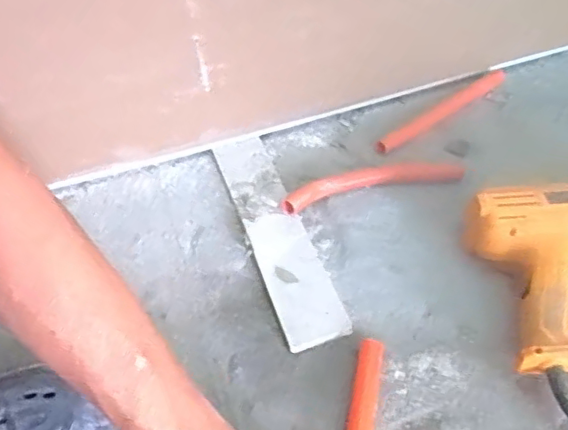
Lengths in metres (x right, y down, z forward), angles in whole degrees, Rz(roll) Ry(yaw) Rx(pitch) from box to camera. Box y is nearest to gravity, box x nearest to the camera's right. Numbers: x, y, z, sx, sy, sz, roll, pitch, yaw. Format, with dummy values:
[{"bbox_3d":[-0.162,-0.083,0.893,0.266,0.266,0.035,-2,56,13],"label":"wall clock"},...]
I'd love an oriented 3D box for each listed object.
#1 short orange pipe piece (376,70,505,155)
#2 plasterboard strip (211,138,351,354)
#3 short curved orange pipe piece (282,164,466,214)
[{"bbox_3d":[0.202,-0.136,0.748,0.235,0.022,0.022,-32,54,-24],"label":"short orange pipe piece"},{"bbox_3d":[-0.009,0.016,0.629,0.062,0.012,0.292,-15,49,-11],"label":"plasterboard strip"},{"bbox_3d":[0.101,-0.038,0.663,0.212,0.028,0.033,-13,49,-9],"label":"short curved orange pipe piece"}]

